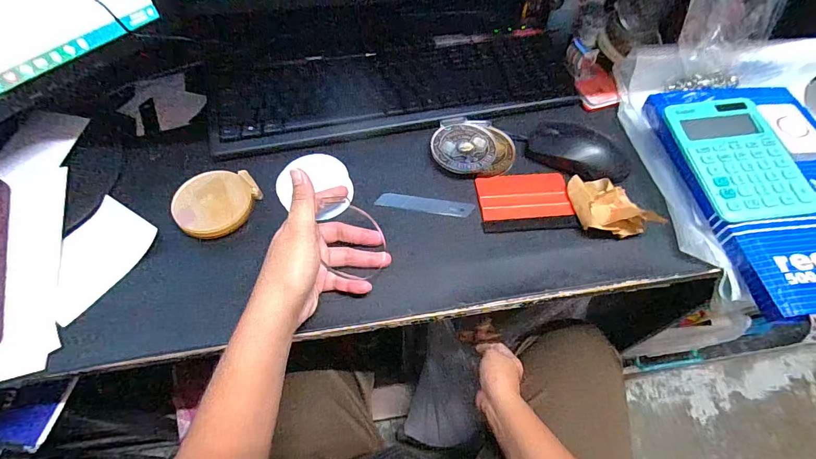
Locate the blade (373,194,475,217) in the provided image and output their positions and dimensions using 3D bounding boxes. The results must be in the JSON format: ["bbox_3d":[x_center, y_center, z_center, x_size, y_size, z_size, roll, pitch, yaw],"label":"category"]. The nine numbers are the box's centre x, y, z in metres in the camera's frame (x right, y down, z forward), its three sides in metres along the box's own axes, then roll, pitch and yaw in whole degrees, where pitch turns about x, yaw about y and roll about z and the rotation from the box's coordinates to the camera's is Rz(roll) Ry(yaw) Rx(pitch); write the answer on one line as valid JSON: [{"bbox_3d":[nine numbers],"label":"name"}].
[{"bbox_3d":[0.018,-0.026,0.419,0.101,0.004,0.018,7,58,4],"label":"blade"}]

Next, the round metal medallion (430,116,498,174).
[{"bbox_3d":[0.065,-0.099,0.454,0.072,0.007,0.080,3,58,1],"label":"round metal medallion"}]

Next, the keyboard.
[{"bbox_3d":[-0.007,-0.175,0.489,0.451,0.019,0.118,-11,64,-8],"label":"keyboard"}]

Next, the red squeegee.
[{"bbox_3d":[0.125,-0.031,0.419,0.096,0.009,0.069,-3,58,-3],"label":"red squeegee"}]

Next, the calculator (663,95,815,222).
[{"bbox_3d":[0.346,-0.078,0.412,0.102,0.007,0.150,-7,62,-2],"label":"calculator"}]

